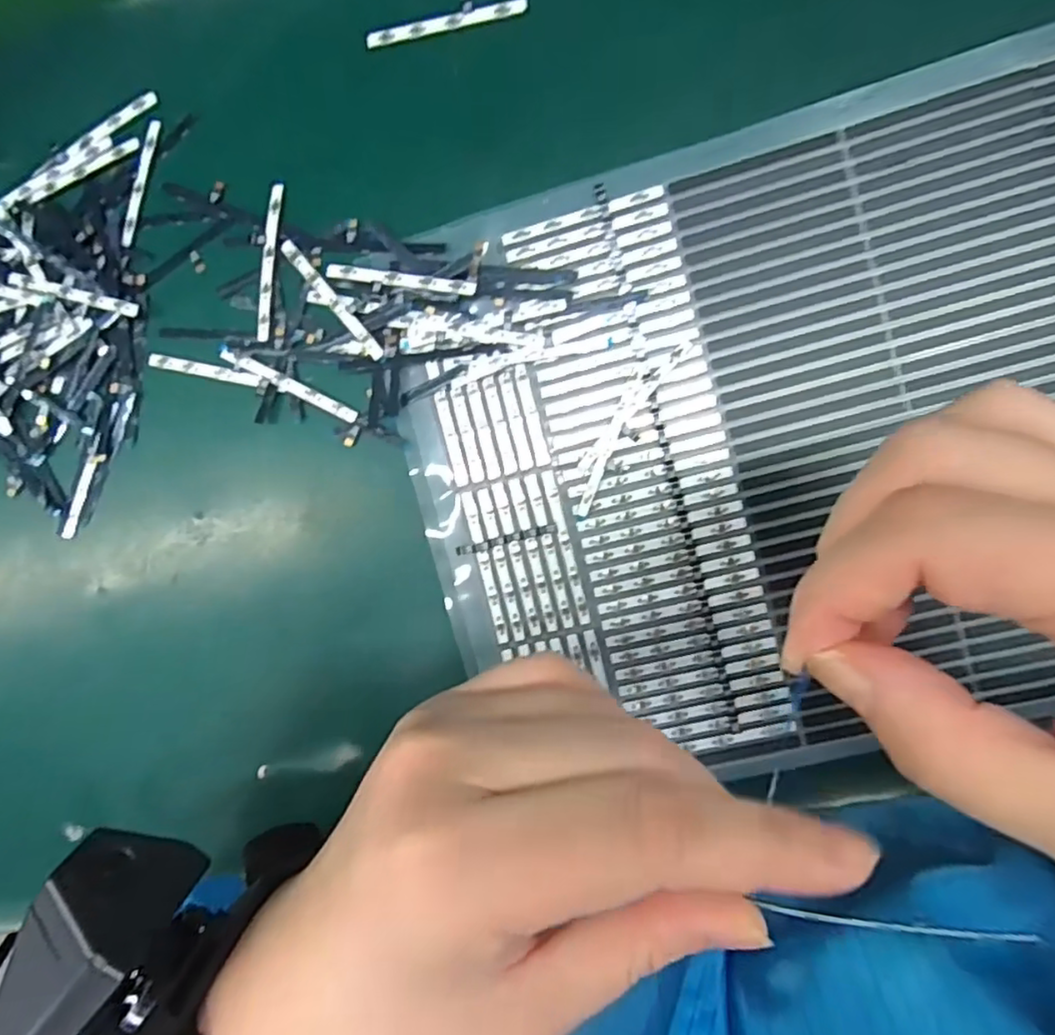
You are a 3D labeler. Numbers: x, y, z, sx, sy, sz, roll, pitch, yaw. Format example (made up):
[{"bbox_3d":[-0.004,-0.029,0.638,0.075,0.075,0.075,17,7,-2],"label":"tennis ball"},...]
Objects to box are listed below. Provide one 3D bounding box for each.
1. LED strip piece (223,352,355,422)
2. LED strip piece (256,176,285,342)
[{"bbox_3d":[-0.094,-0.052,0.247,0.059,0.004,0.005,26,97,3],"label":"LED strip piece"},{"bbox_3d":[-0.100,-0.099,0.245,0.005,0.004,0.061,7,96,5],"label":"LED strip piece"}]

